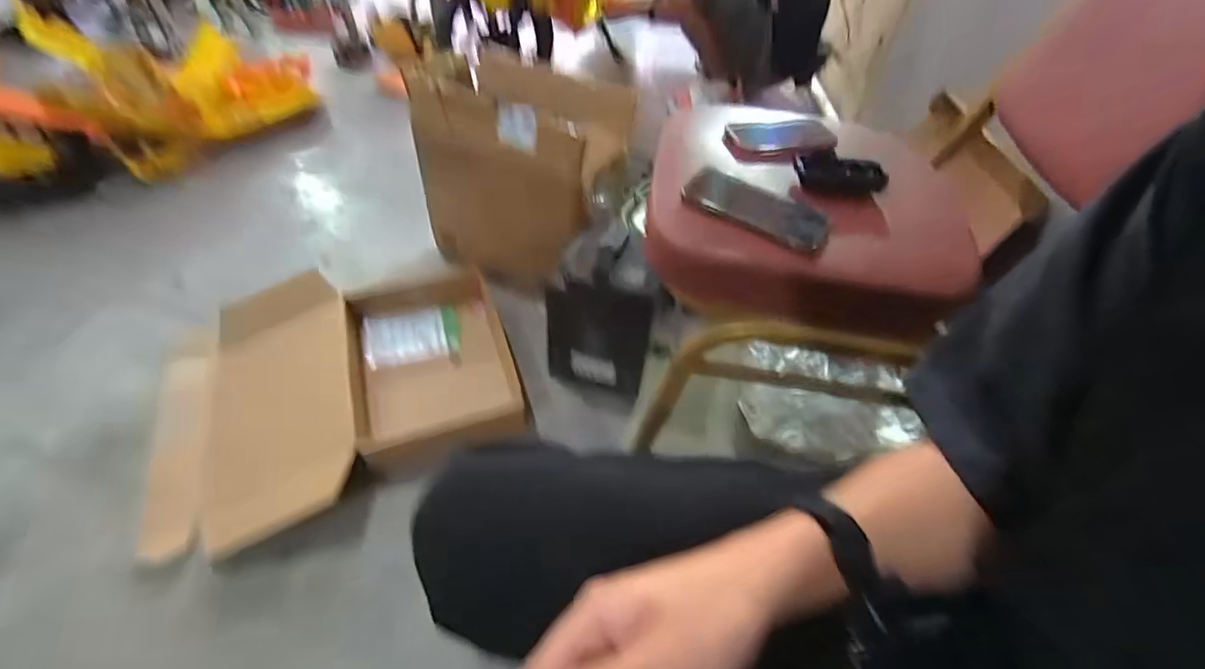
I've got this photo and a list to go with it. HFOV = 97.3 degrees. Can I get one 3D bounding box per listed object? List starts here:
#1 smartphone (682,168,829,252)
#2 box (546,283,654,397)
[{"bbox_3d":[0.178,-0.148,0.613,0.164,0.012,0.079,23,51,15],"label":"smartphone"},{"bbox_3d":[-0.011,0.015,0.912,0.166,0.229,0.041,7,48,2],"label":"box"}]

